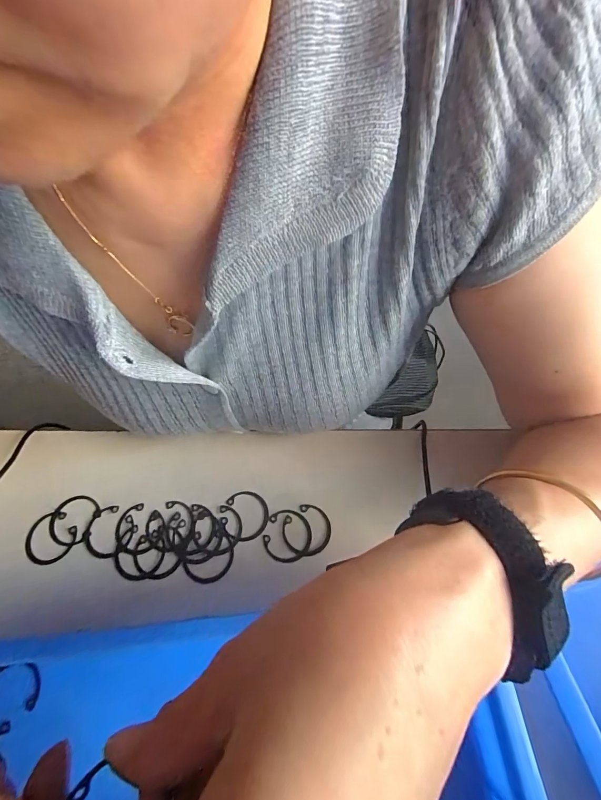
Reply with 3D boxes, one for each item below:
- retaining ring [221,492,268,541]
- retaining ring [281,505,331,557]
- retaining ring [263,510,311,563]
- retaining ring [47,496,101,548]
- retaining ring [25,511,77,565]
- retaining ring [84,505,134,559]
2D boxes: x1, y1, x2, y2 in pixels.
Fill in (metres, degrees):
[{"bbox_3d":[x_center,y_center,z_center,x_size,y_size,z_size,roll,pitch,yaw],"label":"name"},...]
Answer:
[{"bbox_3d":[-0.041,0.087,0.262,0.034,0.004,0.035,0,64,0],"label":"retaining ring"},{"bbox_3d":[0.005,0.097,0.258,0.035,0.004,0.035,0,64,0],"label":"retaining ring"},{"bbox_3d":[-0.009,0.100,0.257,0.035,0.004,0.035,0,64,0],"label":"retaining ring"},{"bbox_3d":[-0.172,0.090,0.261,0.035,0.004,0.036,0,64,0],"label":"retaining ring"},{"bbox_3d":[-0.184,0.102,0.258,0.036,0.004,0.036,-1,65,3],"label":"retaining ring"},{"bbox_3d":[-0.143,0.098,0.257,0.036,0.004,0.034,0,64,0],"label":"retaining ring"}]

